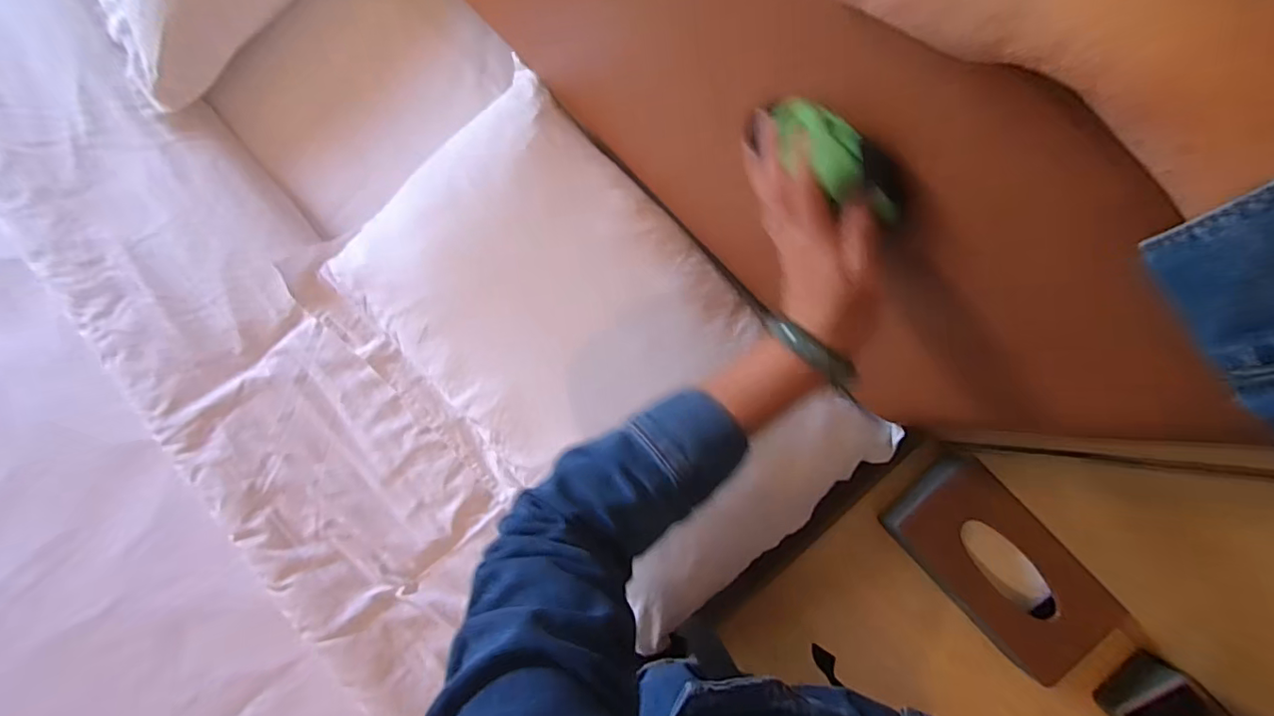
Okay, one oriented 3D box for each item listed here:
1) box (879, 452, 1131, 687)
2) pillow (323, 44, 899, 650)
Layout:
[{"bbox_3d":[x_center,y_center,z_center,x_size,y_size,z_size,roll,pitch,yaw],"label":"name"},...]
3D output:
[{"bbox_3d":[0.432,0.248,0.665,0.126,0.059,0.254,-41,83,-1],"label":"box"},{"bbox_3d":[-0.059,-0.007,0.708,0.412,0.098,0.704,-44,83,-1],"label":"pillow"}]

